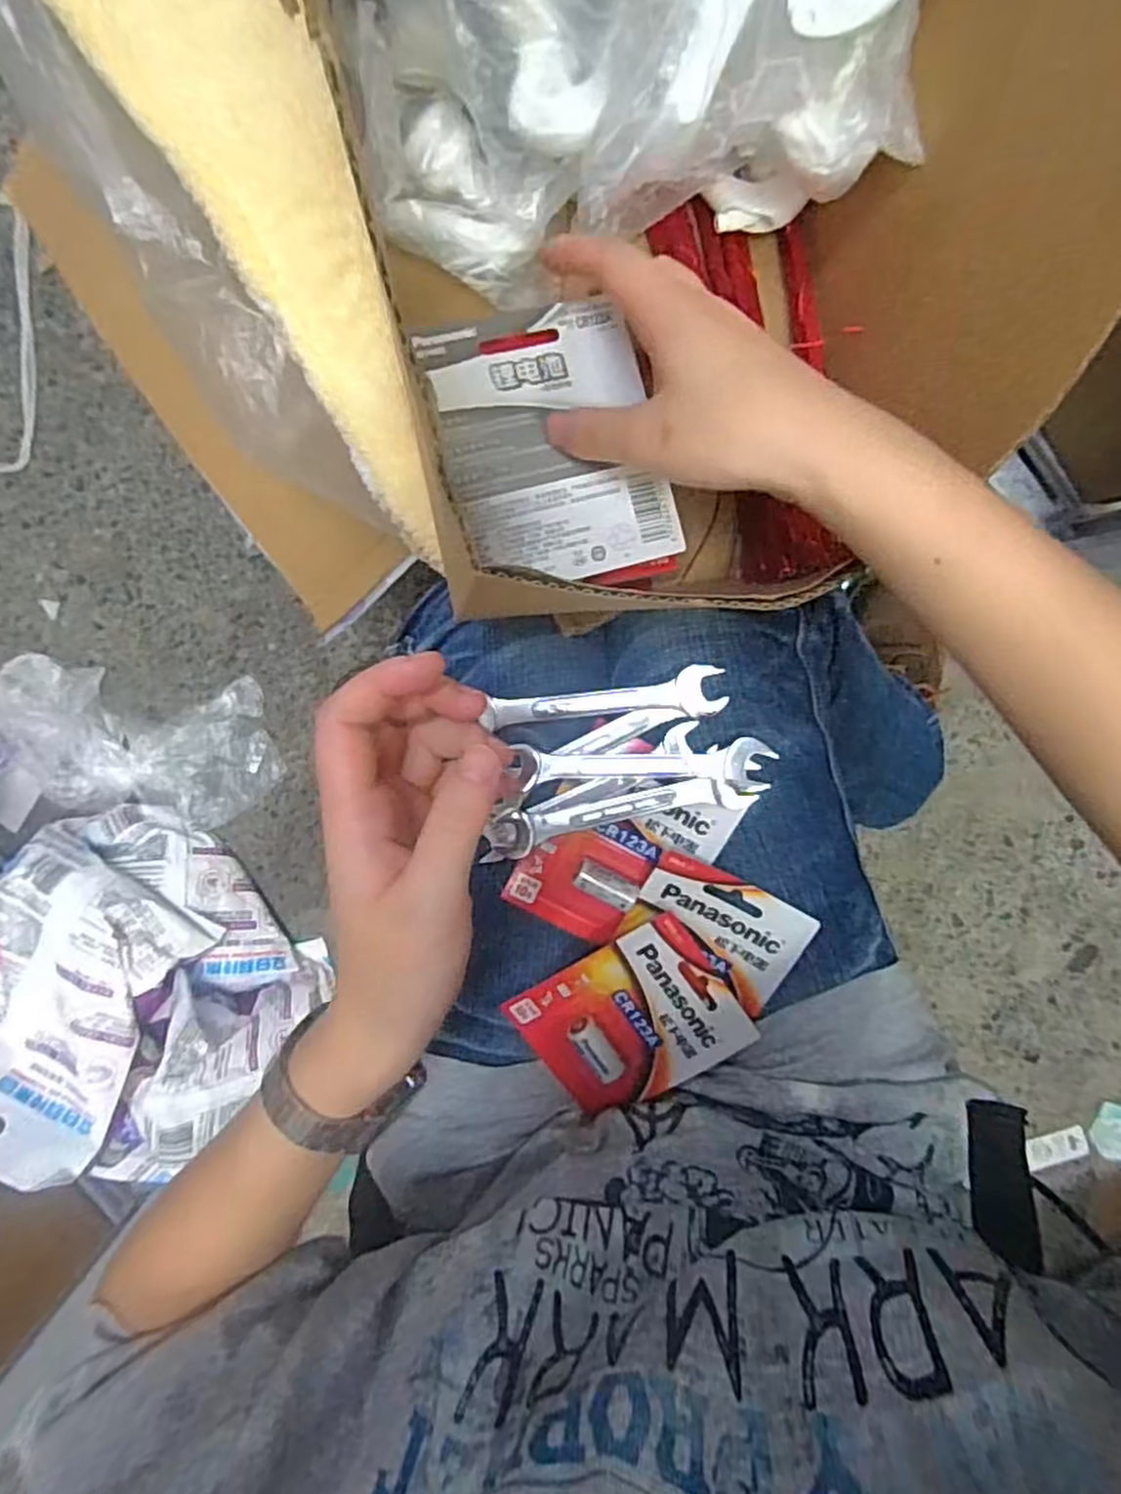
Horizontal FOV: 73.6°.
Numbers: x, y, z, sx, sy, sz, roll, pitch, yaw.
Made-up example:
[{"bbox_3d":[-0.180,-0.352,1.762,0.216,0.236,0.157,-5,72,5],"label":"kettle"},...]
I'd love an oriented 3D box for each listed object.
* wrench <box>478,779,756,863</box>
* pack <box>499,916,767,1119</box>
[{"bbox_3d":[0.028,0.035,0.399,0.141,0.006,0.023,-13,97,5],"label":"wrench"},{"bbox_3d":[0.038,0.151,0.406,0.109,0.020,0.089,-35,94,8],"label":"pack"}]

